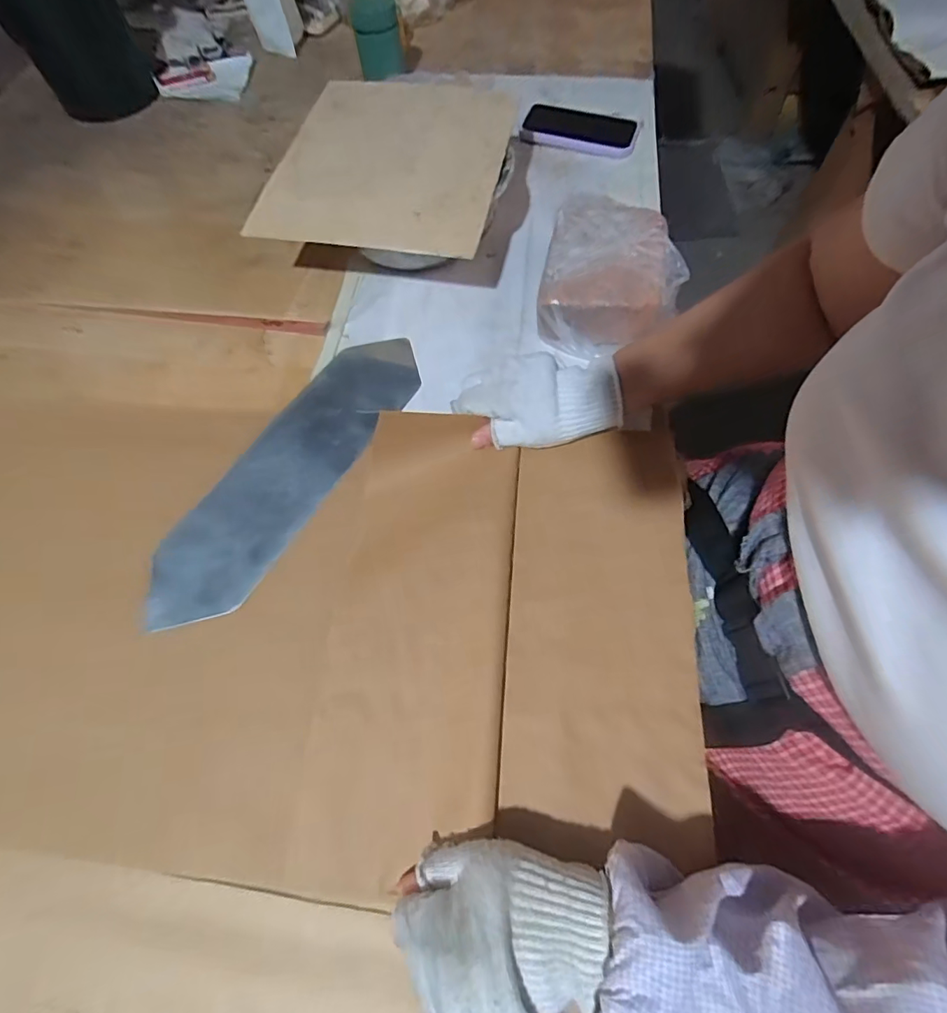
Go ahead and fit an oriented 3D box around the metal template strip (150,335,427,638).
[{"bbox_3d":[-0.163,-0.039,0.444,0.089,0.011,0.326,30,69,10],"label":"metal template strip"}]

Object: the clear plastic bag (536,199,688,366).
[{"bbox_3d":[0.139,-0.236,0.491,0.127,0.058,0.165,11,64,9],"label":"clear plastic bag"}]

